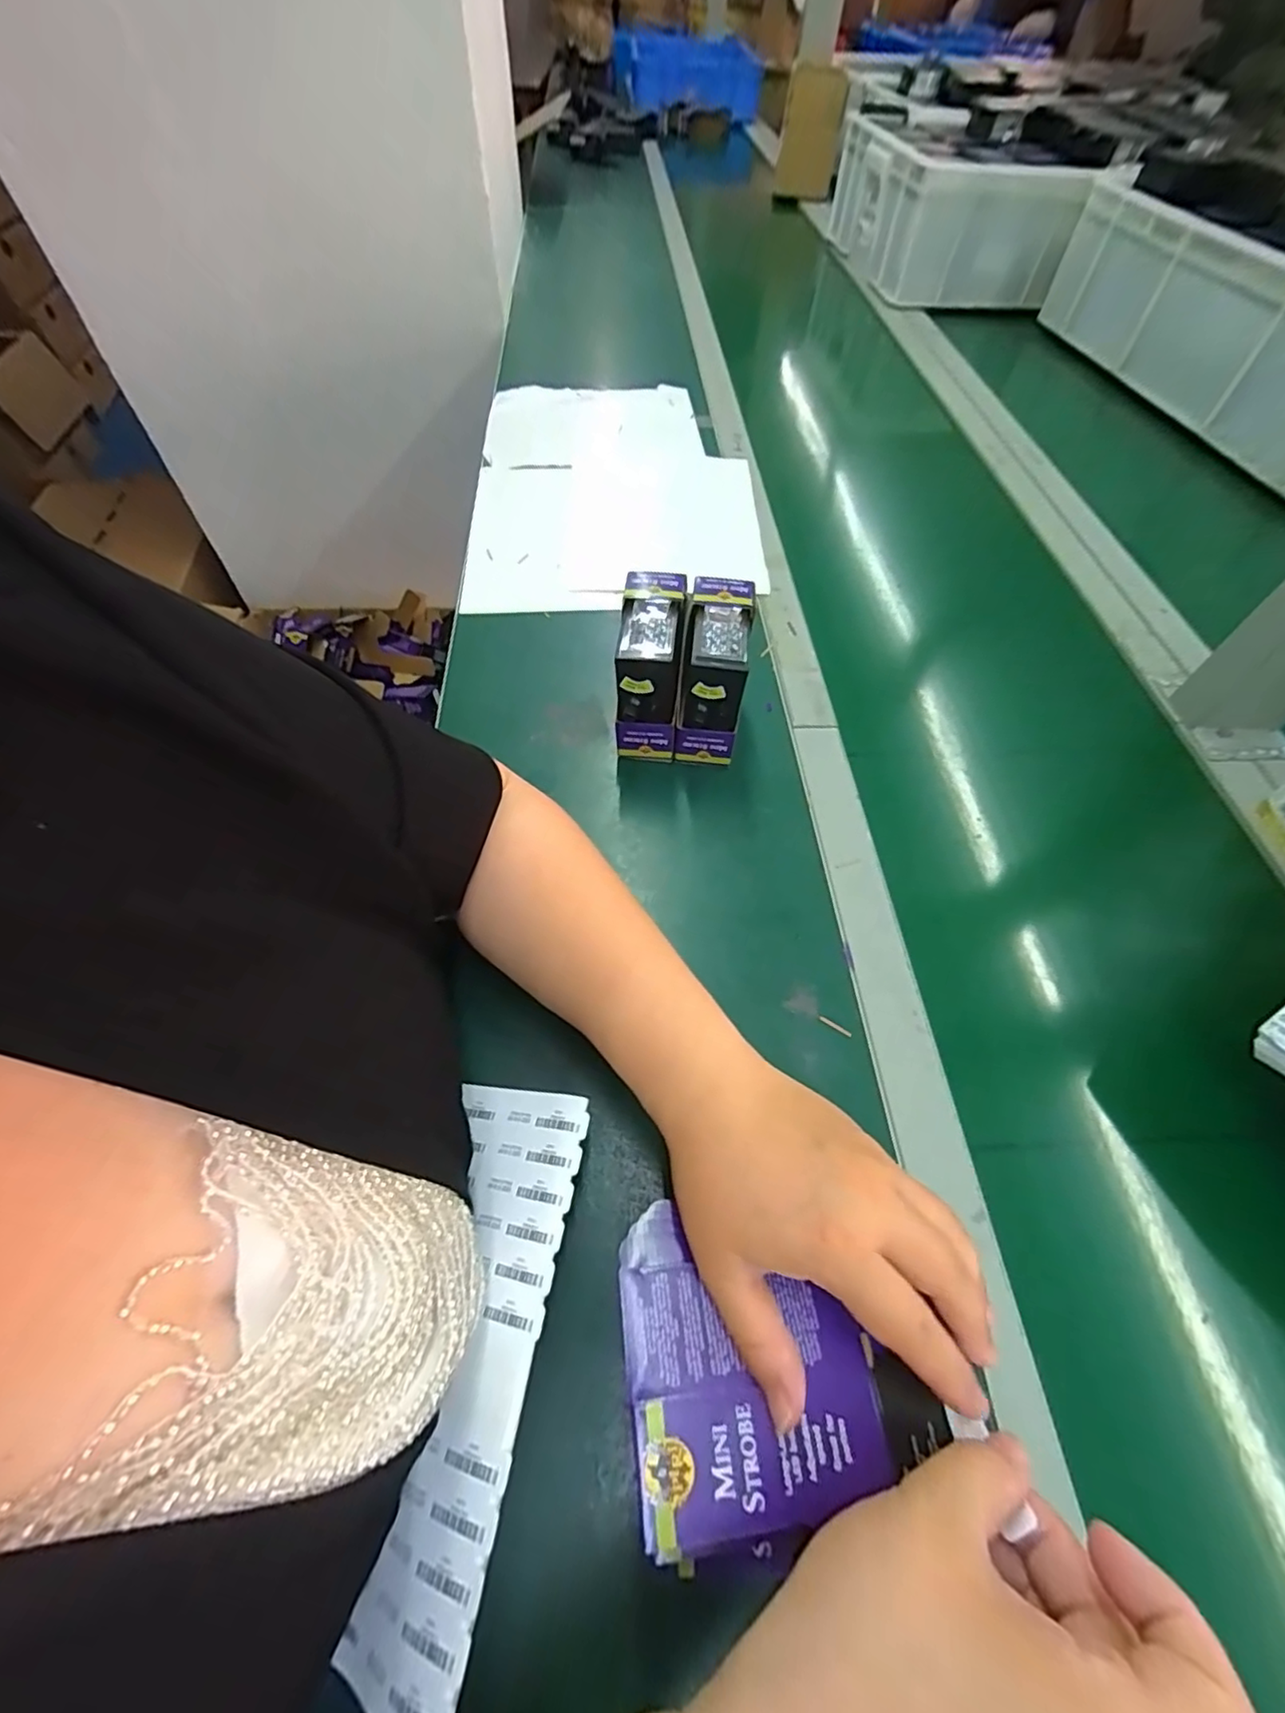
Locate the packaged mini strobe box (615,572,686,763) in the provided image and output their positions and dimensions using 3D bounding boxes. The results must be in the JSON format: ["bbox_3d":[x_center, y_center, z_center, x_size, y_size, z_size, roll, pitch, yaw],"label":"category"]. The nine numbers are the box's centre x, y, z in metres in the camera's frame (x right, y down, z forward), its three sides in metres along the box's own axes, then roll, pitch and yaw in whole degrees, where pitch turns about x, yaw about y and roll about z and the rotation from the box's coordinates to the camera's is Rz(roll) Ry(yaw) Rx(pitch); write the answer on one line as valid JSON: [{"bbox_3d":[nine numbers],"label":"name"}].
[{"bbox_3d":[0.005,-0.144,0.485,0.044,0.106,0.096,3,58,1],"label":"packaged mini strobe box"}]

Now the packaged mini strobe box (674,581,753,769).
[{"bbox_3d":[0.054,-0.137,0.478,0.046,0.108,0.091,8,58,4],"label":"packaged mini strobe box"}]

